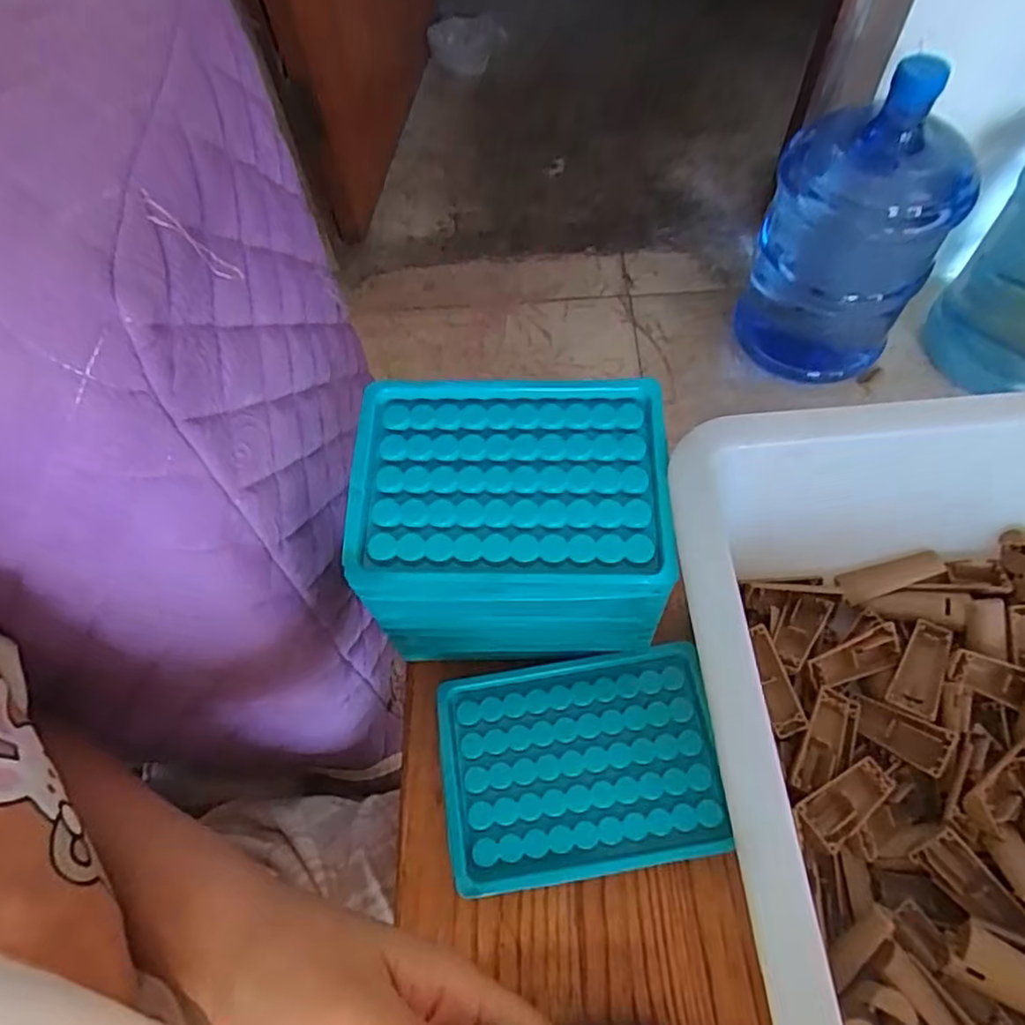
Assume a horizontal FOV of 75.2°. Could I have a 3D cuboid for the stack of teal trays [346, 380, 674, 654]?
[{"bbox_3d":[0.001,0.011,0.320,0.132,0.105,0.097,0,61,4],"label":"stack of teal trays"}]

